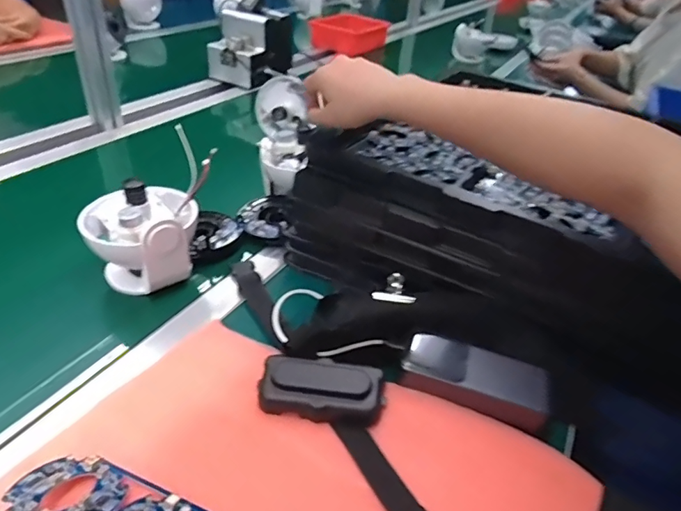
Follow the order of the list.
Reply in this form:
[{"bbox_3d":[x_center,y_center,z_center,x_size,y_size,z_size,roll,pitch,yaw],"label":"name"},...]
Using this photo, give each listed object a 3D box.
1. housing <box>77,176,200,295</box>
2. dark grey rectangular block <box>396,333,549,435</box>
[{"bbox_3d":[-0.217,-0.027,0.532,0.111,0.100,0.109,-13,40,-27],"label":"housing"},{"bbox_3d":[0.120,0.112,0.429,0.123,0.030,0.053,19,37,15],"label":"dark grey rectangular block"}]

